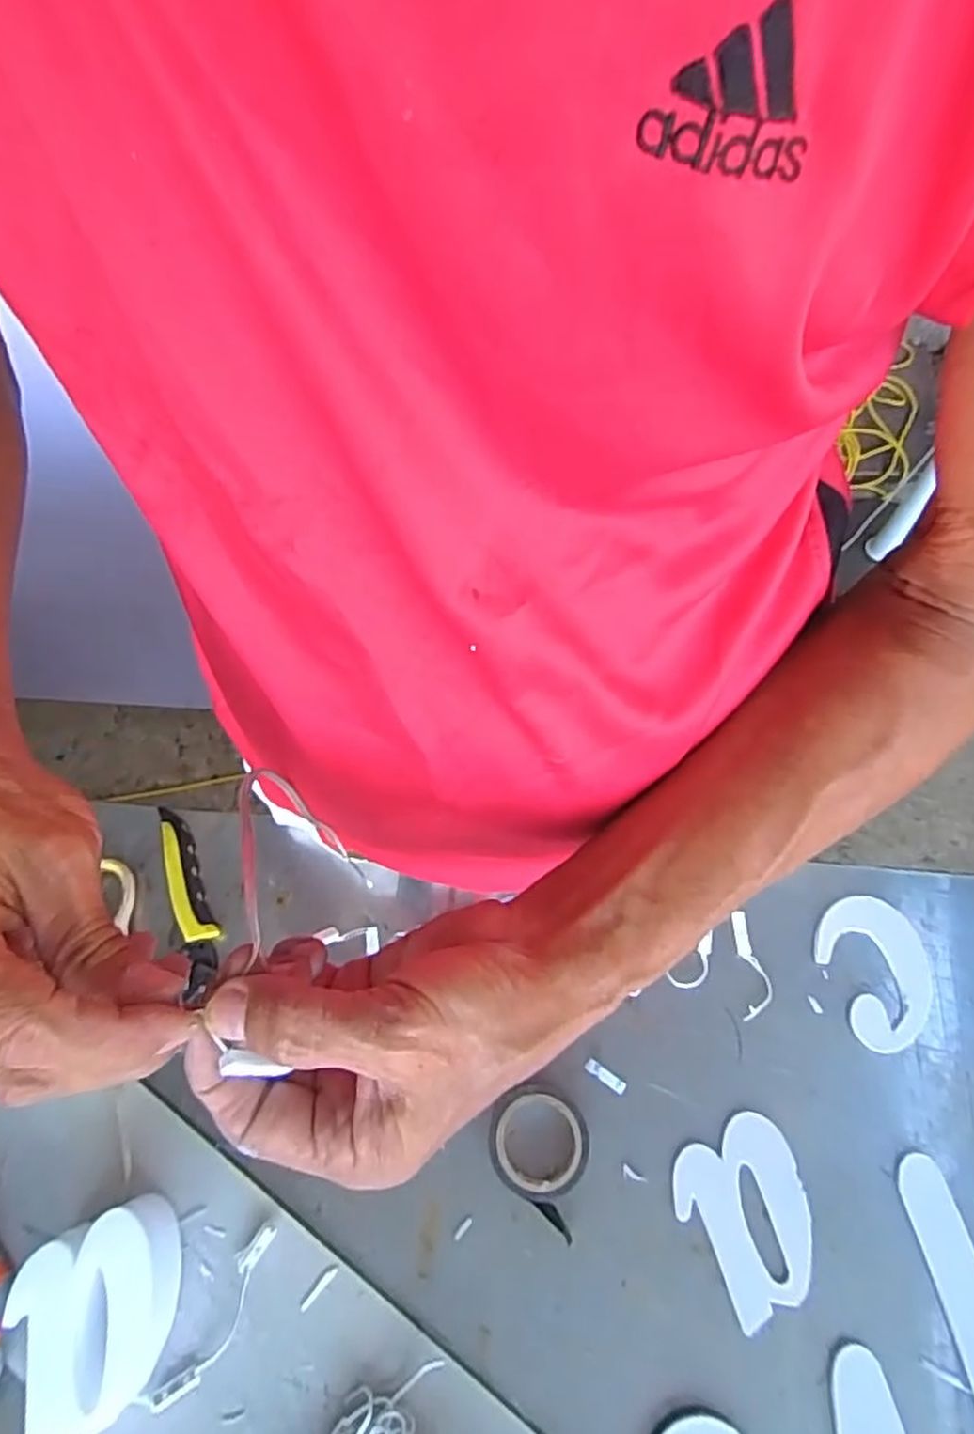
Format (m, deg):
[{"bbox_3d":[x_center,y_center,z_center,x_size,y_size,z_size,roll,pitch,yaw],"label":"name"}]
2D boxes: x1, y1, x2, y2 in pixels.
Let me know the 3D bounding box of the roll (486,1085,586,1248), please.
[{"bbox_3d":[0.028,0.247,0.417,0.056,0.024,0.066,17,67,11],"label":"roll"}]

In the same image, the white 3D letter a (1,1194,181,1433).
[{"bbox_3d":[-0.200,0.311,0.384,0.069,0.045,0.084,-26,66,-9],"label":"white 3D letter a"}]

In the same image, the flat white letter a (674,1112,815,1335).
[{"bbox_3d":[0.148,0.276,0.409,0.070,0.004,0.083,-27,66,-10],"label":"flat white letter a"}]

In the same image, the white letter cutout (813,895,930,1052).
[{"bbox_3d":[0.243,0.156,0.456,0.063,0.009,0.084,-21,65,-7],"label":"white letter cutout"}]

